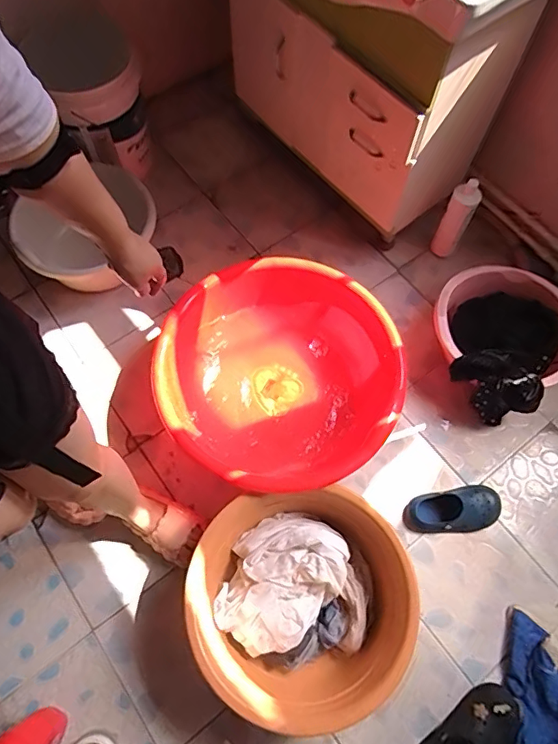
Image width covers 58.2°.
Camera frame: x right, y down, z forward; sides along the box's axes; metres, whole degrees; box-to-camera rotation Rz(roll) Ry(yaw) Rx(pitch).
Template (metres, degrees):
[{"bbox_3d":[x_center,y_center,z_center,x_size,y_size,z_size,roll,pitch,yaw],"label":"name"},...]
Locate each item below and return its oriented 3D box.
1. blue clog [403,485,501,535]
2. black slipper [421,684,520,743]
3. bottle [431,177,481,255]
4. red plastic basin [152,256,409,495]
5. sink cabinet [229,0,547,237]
[{"bbox_3d":[0.419,0.336,1.212,0.222,0.066,0.096,-7,67,-4],"label":"blue clog"},{"bbox_3d":[0.384,0.758,1.020,0.266,0.076,0.112,-37,72,-15],"label":"black slipper"},{"bbox_3d":[0.507,-0.434,1.441,0.083,0.244,0.072,28,69,11],"label":"bottle"},{"bbox_3d":[-0.002,0.014,1.250,0.539,0.216,0.567,-33,71,-14],"label":"red plastic basin"},{"bbox_3d":[0.184,-0.791,1.220,0.447,0.674,0.721,-35,72,-15],"label":"sink cabinet"}]

